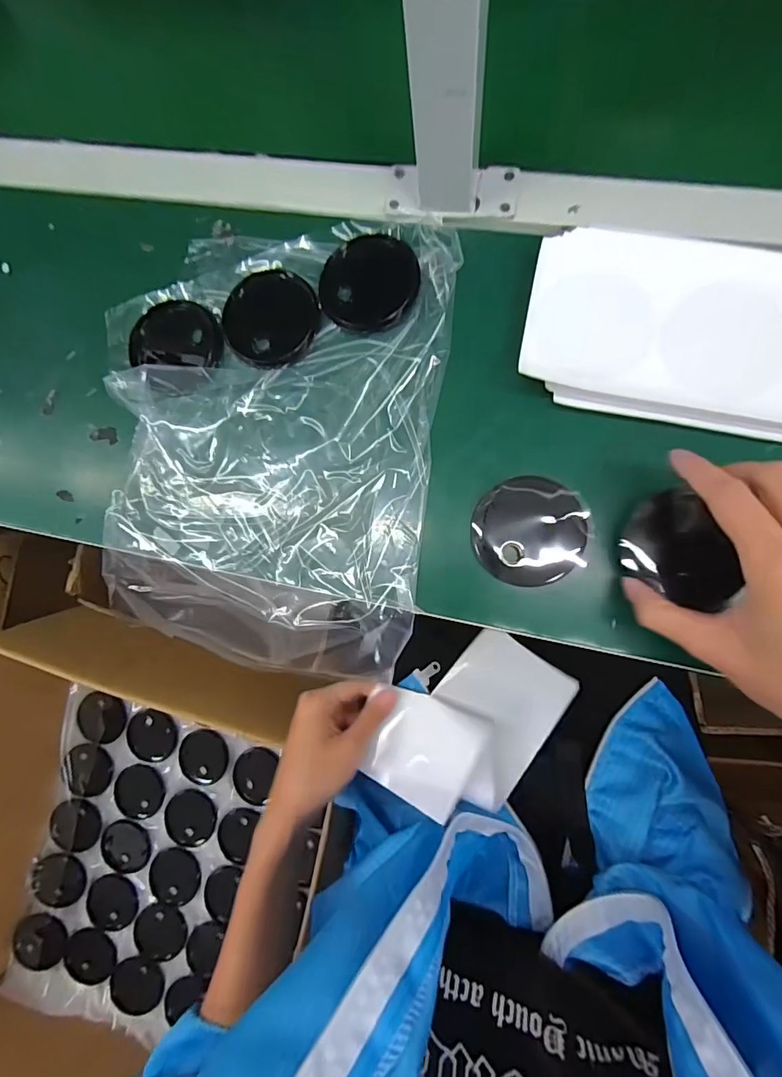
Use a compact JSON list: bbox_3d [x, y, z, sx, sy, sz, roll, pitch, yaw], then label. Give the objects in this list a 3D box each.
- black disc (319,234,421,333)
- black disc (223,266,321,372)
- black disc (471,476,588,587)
[{"bbox_3d":[-0.017,-0.197,0.347,0.075,0.004,0.071,0,87,9],"label":"black disc"},{"bbox_3d":[-0.094,-0.172,0.353,0.072,0.007,0.074,0,87,9],"label":"black disc"},{"bbox_3d":[0.099,-0.005,0.323,0.077,0.012,0.074,0,87,9],"label":"black disc"}]

